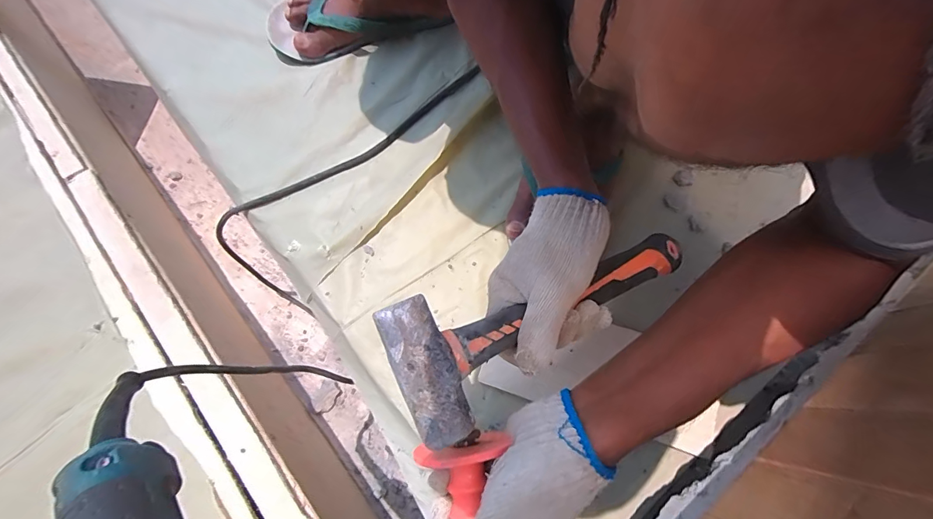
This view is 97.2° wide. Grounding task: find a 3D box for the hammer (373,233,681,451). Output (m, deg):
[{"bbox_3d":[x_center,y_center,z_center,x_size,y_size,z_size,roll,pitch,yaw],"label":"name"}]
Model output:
[{"bbox_3d":[0.071,0.038,0.334,0.273,0.032,0.097,-21,72,-27],"label":"hammer"}]

